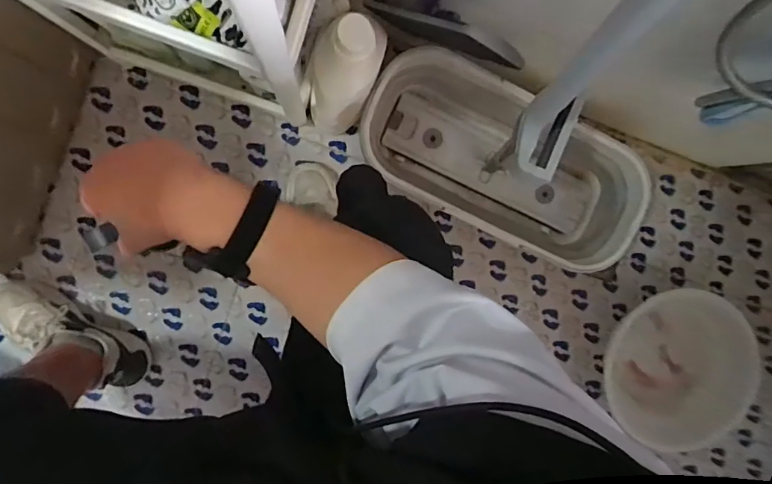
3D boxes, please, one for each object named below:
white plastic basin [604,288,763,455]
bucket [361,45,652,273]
[{"bbox_3d":[0.634,0.274,1.058,0.264,0.110,0.329,32,89,-8],"label":"white plastic basin"},{"bbox_3d":[0.237,-0.149,0.970,0.587,0.155,0.268,23,91,-8],"label":"bucket"}]

